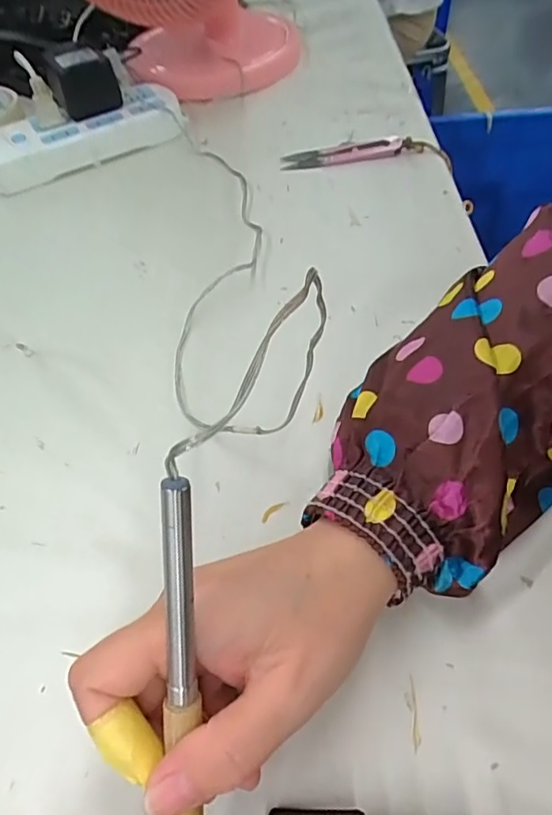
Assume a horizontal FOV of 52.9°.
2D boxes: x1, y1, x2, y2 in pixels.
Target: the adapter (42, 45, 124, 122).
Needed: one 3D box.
[{"bbox_3d":[-0.177,-0.301,0.514,0.056,0.054,0.050,-20,55,-13],"label":"adapter"}]

